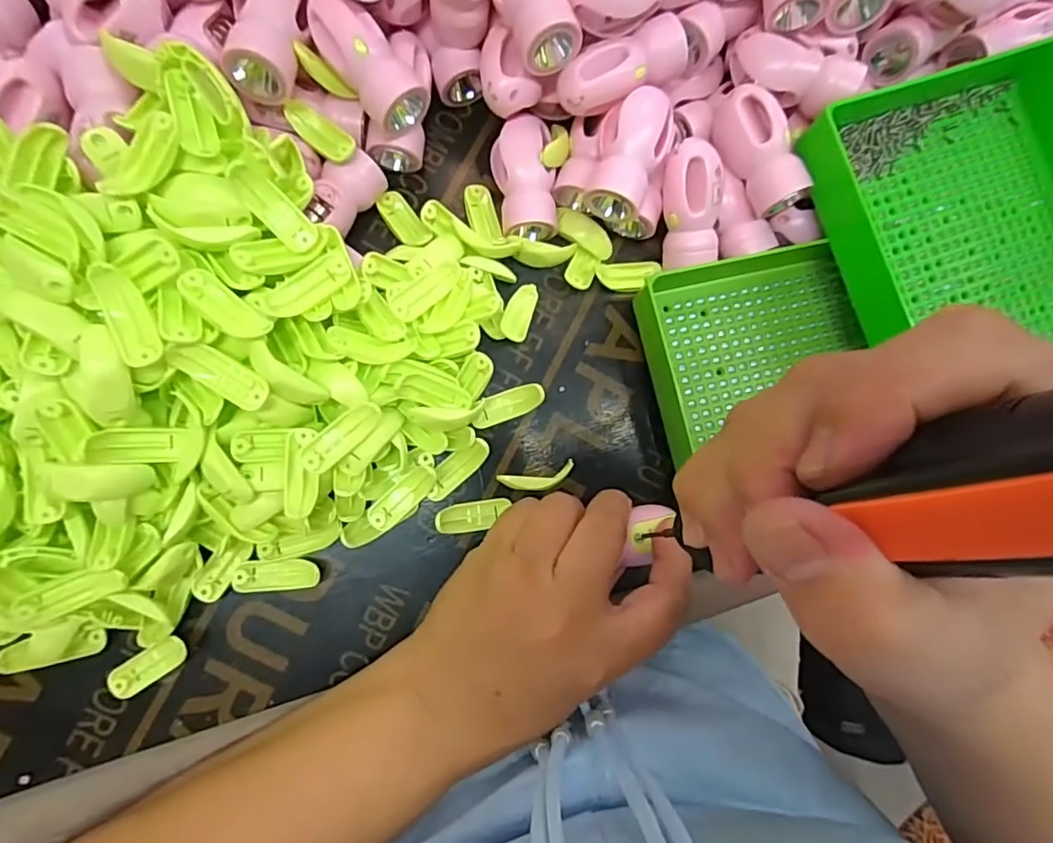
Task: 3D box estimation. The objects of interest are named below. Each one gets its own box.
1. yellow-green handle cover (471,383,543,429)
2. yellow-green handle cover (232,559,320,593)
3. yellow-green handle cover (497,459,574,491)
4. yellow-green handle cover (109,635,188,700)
[{"bbox_3d":[-0.010,-0.009,0.308,0.041,0.007,0.015,-21,89,-9],"label":"yellow-green handle cover"},{"bbox_3d":[-0.127,0.079,0.282,0.040,0.011,0.016,2,86,-8],"label":"yellow-green handle cover"},{"bbox_3d":[0.006,0.031,0.304,0.041,0.010,0.012,-12,88,-9],"label":"yellow-green handle cover"},{"bbox_3d":[-0.184,0.120,0.271,0.037,0.012,0.015,-34,91,-9],"label":"yellow-green handle cover"}]

